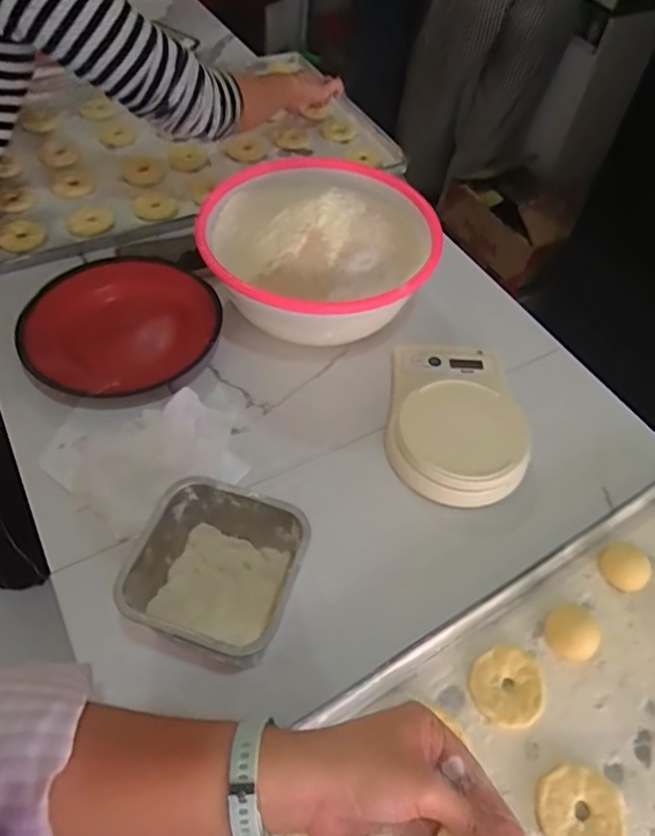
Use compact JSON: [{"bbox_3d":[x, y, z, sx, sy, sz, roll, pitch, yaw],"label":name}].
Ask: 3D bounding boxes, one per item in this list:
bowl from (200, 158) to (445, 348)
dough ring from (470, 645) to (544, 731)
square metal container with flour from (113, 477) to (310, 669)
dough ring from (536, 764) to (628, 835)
[{"bbox_3d":[-0.014,-0.196,0.696,0.271,0.111,0.252,40,61,23],"label":"bowl"},{"bbox_3d":[0.142,0.214,0.473,0.056,0.010,0.059,2,53,-3],"label":"dough ring"},{"bbox_3d":[-0.085,0.127,0.467,0.112,0.090,0.117,18,54,9],"label":"square metal container with flour"},{"bbox_3d":[0.181,0.282,0.424,0.060,0.012,0.058,2,53,-3],"label":"dough ring"}]

